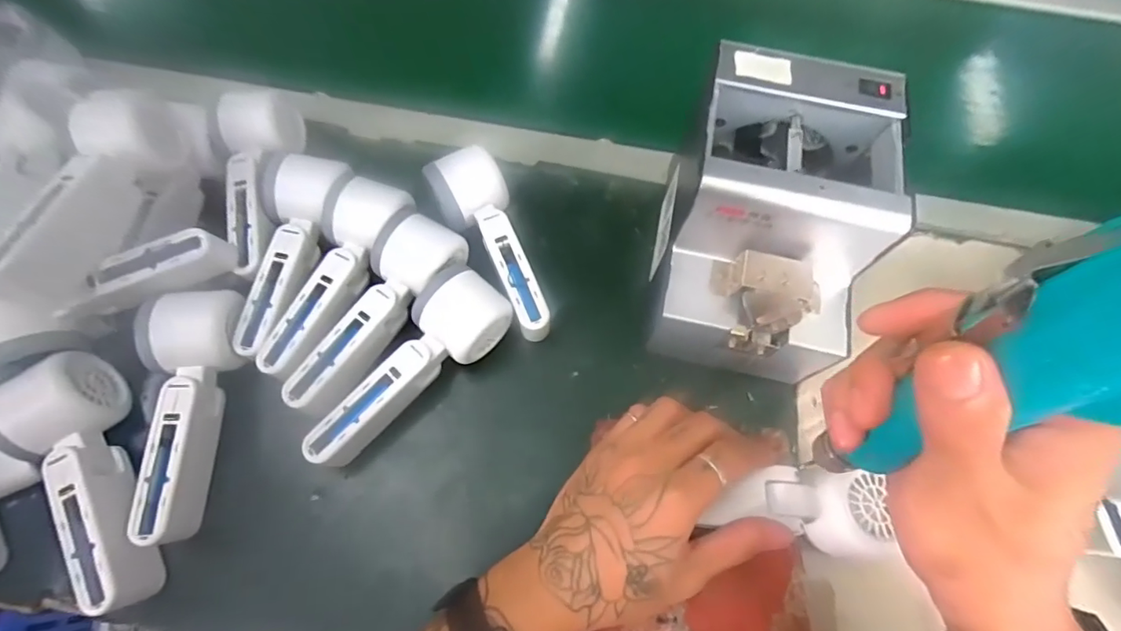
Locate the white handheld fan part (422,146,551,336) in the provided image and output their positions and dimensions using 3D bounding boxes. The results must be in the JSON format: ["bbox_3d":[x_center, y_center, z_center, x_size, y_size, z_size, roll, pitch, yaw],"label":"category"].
[{"bbox_3d":[-0.055,-0.053,0.400,0.054,0.052,0.149,-19,69,-10],"label":"white handheld fan part"}]

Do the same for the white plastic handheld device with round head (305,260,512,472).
[{"bbox_3d":[-0.111,0.034,0.367,0.164,0.050,0.060,-41,74,-18],"label":"white plastic handheld device with round head"}]

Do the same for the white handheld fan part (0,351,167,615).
[{"bbox_3d":[-0.296,0.102,0.316,0.052,0.054,0.158,-26,70,-13],"label":"white handheld fan part"}]

